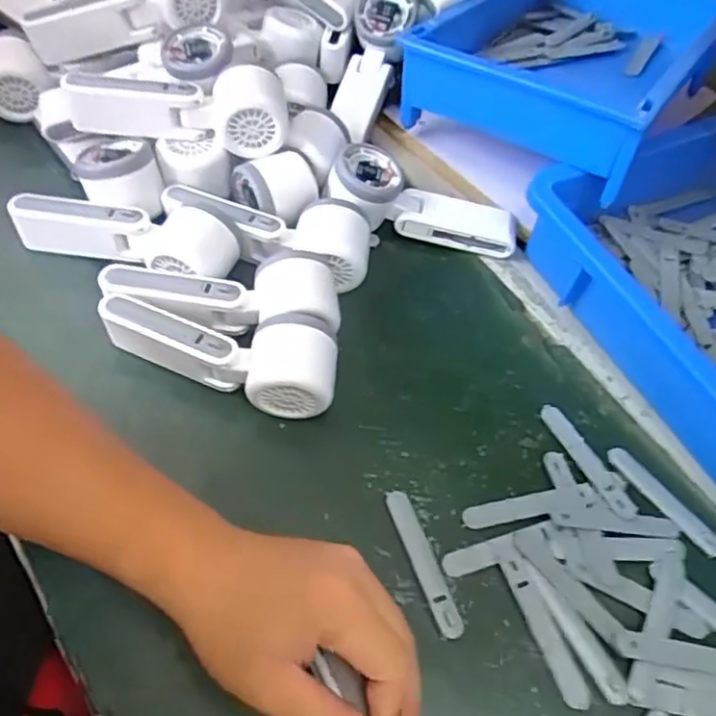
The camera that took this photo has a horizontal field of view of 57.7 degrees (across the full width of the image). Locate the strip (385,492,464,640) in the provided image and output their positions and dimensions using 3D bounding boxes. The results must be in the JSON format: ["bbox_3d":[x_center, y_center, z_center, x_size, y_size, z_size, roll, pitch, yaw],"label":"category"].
[{"bbox_3d":[0.042,0.131,0.419,0.014,0.004,0.097,-14,61,-18],"label":"strip"}]

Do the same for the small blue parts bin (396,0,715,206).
[{"bbox_3d":[0.202,-0.295,0.613,0.221,0.079,0.298,34,58,12],"label":"small blue parts bin"}]

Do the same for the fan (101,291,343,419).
[{"bbox_3d":[-0.101,0.000,0.463,0.172,0.060,0.056,12,55,1],"label":"fan"}]

